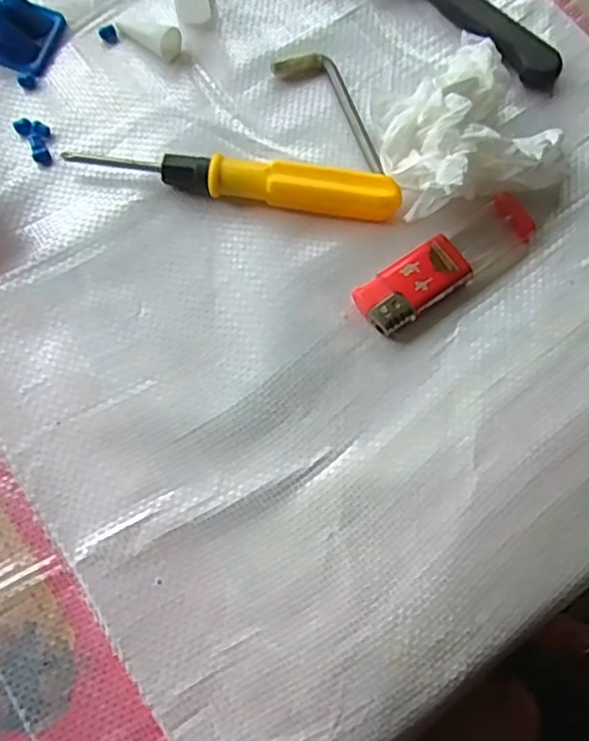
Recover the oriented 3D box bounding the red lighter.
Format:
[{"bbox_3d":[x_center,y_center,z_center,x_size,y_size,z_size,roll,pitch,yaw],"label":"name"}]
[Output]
[{"bbox_3d":[0.064,-0.045,0.272,0.082,0.011,0.023,-34,76,-10],"label":"red lighter"}]

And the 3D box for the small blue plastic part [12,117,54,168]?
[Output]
[{"bbox_3d":[-0.116,-0.105,0.295,0.013,0.004,0.024,-31,75,-9],"label":"small blue plastic part"}]

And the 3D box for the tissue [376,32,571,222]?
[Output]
[{"bbox_3d":[0.068,-0.109,0.277,0.076,0.037,0.081,-22,74,-7],"label":"tissue"}]

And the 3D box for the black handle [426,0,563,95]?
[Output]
[{"bbox_3d":[0.087,-0.166,0.309,0.095,0.010,0.020,42,77,12],"label":"black handle"}]

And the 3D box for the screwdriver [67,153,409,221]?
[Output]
[{"bbox_3d":[-0.026,-0.082,0.280,0.140,0.018,0.016,10,73,3],"label":"screwdriver"}]

